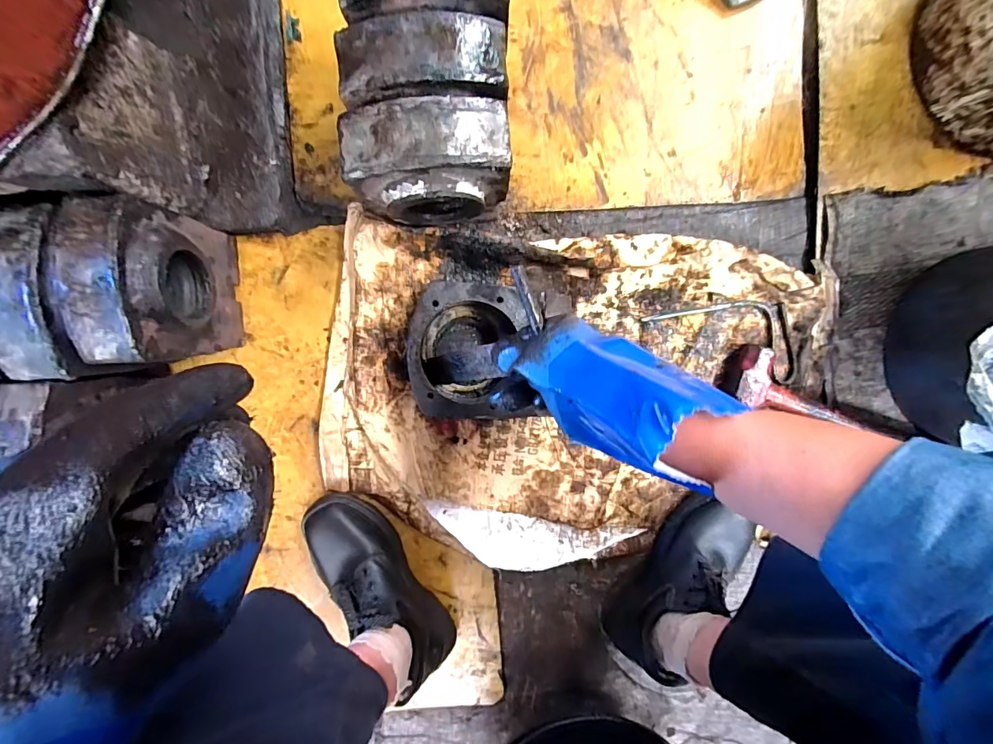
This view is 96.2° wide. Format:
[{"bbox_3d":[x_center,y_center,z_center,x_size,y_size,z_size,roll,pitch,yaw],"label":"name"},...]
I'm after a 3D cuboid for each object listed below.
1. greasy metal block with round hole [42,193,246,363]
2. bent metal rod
[{"bbox_3d":[-0.348,-0.088,0.477,0.088,0.173,0.155,-4,94,0],"label":"greasy metal block with round hole"},{"bbox_3d":[0.296,-0.064,0.571,0.198,0.008,0.080,23,94,-3],"label":"bent metal rod"}]

